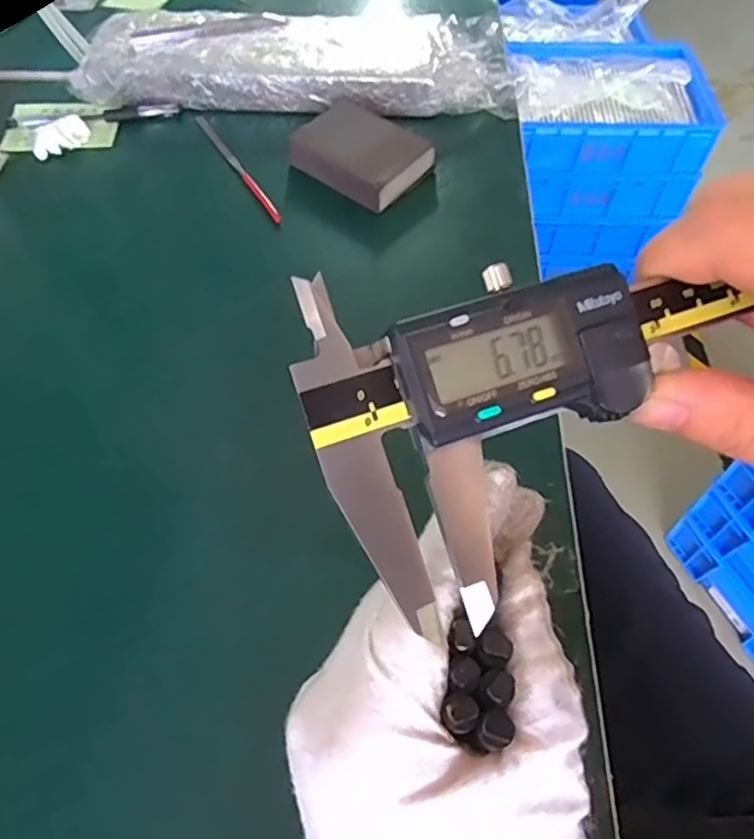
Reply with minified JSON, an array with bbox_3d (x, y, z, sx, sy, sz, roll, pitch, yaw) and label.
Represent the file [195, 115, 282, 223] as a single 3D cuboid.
[{"bbox_3d":[-0.114,-0.206,0.523,0.008,0.009,0.155,-26,60,-18],"label":"file"}]

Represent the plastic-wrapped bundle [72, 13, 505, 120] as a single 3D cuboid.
[{"bbox_3d":[-0.068,-0.312,0.563,0.372,0.051,0.105,1,56,0],"label":"plastic-wrapped bundle"}]

